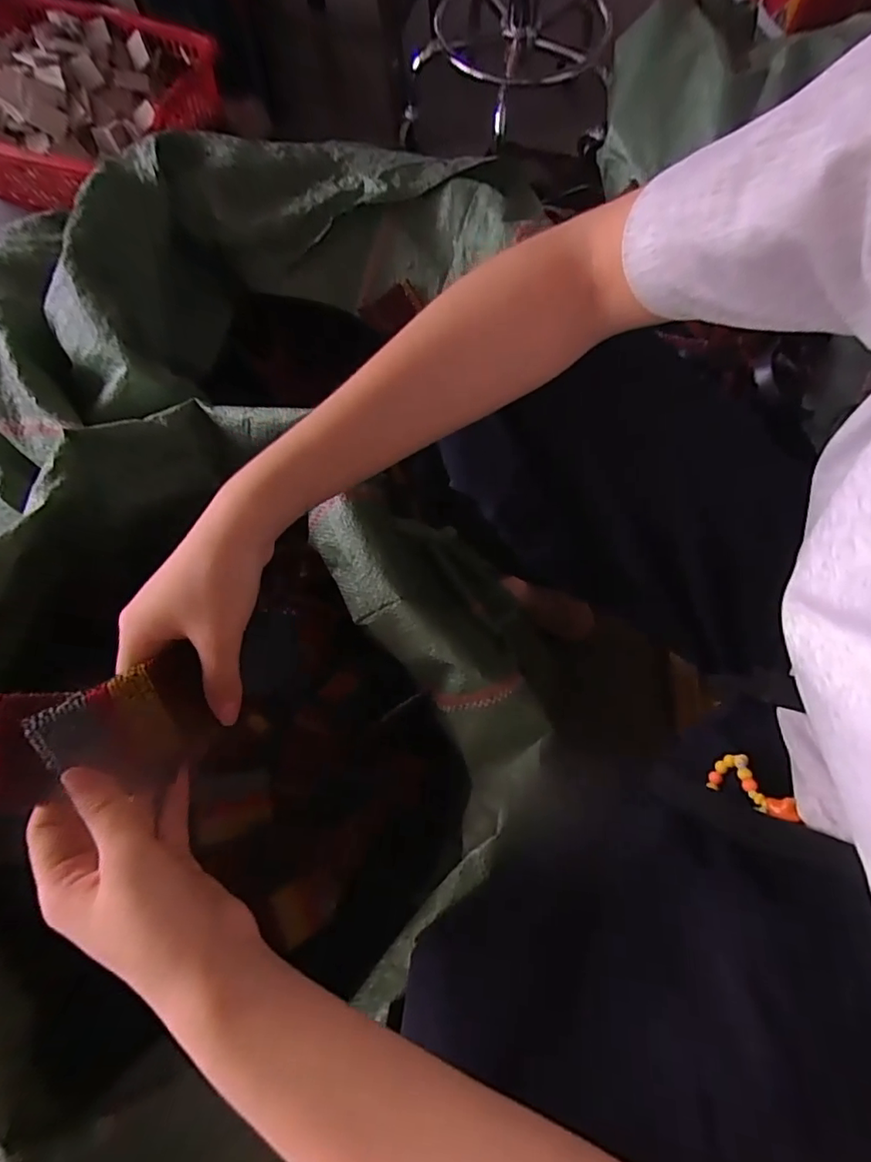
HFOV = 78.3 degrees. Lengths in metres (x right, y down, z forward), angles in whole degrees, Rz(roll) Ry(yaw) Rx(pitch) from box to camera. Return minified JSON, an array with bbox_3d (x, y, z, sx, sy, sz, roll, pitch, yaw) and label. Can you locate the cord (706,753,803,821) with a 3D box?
[{"bbox_3d":[0.219,0.144,0.377,0.024,0.073,0.023,-19,98,-5],"label":"cord"}]

